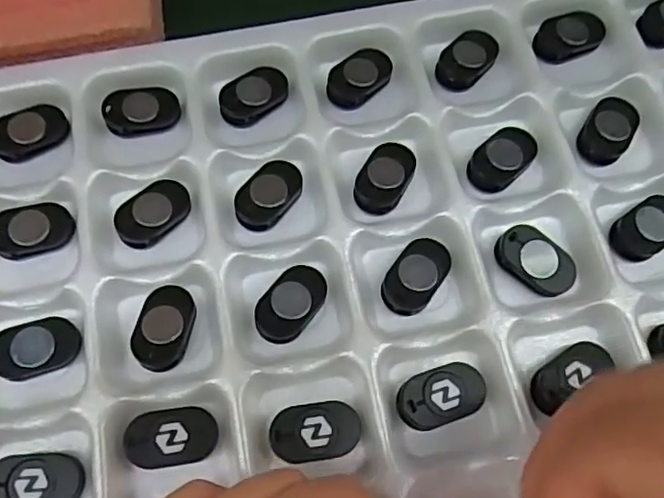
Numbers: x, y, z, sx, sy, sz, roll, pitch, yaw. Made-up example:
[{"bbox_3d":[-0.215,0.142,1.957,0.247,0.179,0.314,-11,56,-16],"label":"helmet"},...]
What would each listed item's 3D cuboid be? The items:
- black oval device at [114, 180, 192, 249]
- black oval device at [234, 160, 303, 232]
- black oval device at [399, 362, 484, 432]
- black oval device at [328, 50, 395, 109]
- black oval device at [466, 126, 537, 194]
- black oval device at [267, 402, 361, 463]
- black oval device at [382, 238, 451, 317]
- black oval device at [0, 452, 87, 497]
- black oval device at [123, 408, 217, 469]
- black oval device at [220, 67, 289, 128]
[{"bbox_3d":[-0.065,-0.013,0.228,0.018,0.007,0.029,39,77,15],"label":"black oval device"},{"bbox_3d":[-0.023,-0.020,0.232,0.017,0.009,0.029,35,76,14],"label":"black oval device"},{"bbox_3d":[0.036,0.048,0.204,0.030,0.008,0.017,-22,70,-4],"label":"black oval device"},{"bbox_3d":[0.011,-0.069,0.249,0.017,0.007,0.029,41,78,16],"label":"black oval device"},{"bbox_3d":[0.064,-0.034,0.236,0.018,0.007,0.029,37,76,15],"label":"black oval device"},{"bbox_3d":[-0.005,0.058,0.198,0.028,0.004,0.018,-9,70,-3],"label":"black oval device"},{"bbox_3d":[0.030,0.009,0.219,0.017,0.004,0.029,32,75,14],"label":"black oval device"},{"bbox_3d":[-0.093,0.074,0.197,0.028,0.011,0.017,-4,69,-1],"label":"black oval device"},{"bbox_3d":[-0.051,0.060,0.200,0.028,0.004,0.017,-6,74,-18],"label":"black oval device"},{"bbox_3d":[-0.031,-0.061,0.247,0.029,0.008,0.016,-41,73,-11],"label":"black oval device"}]

